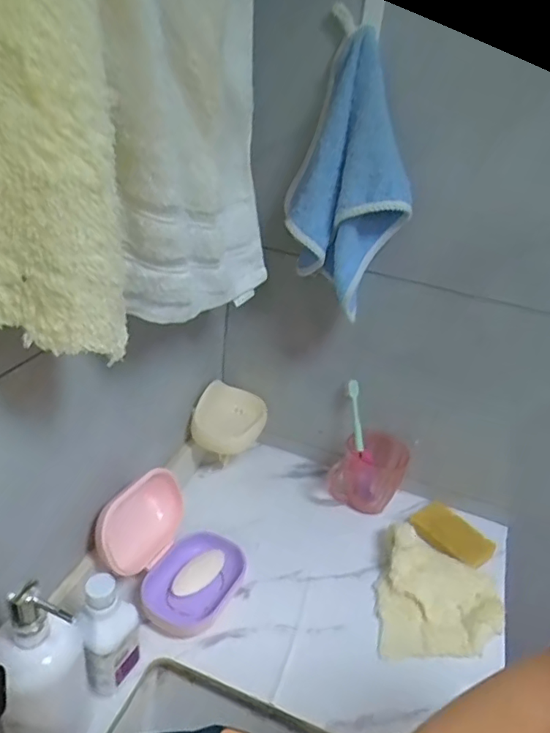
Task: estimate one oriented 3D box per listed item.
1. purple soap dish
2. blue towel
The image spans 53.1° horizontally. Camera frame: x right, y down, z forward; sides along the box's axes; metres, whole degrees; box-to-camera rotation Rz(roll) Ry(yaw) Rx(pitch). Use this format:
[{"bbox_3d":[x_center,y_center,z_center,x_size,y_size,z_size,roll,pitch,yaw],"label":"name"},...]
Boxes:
[{"bbox_3d":[-0.095,0.255,0.657,0.087,0.042,0.123,22,34,23],"label":"purple soap dish"},{"bbox_3d":[0.091,-0.231,0.652,0.133,0.301,0.083,6,10,-3],"label":"blue towel"}]

